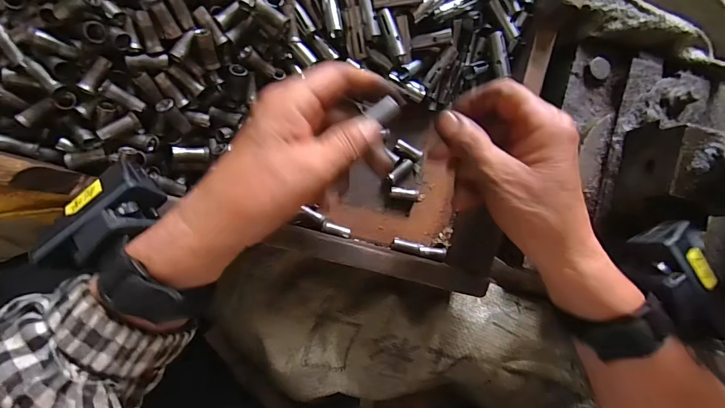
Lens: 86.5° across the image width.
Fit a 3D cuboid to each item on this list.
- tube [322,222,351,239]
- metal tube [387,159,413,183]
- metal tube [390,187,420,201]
[{"bbox_3d":[-0.023,0.022,0.331,0.025,0.011,0.009,17,86,-6],"label":"tube"},{"bbox_3d":[0.033,-0.029,0.340,0.027,0.007,0.010,-40,93,-7],"label":"metal tube"},{"bbox_3d":[0.037,-0.009,0.341,0.024,0.011,0.009,9,87,-7],"label":"metal tube"}]

